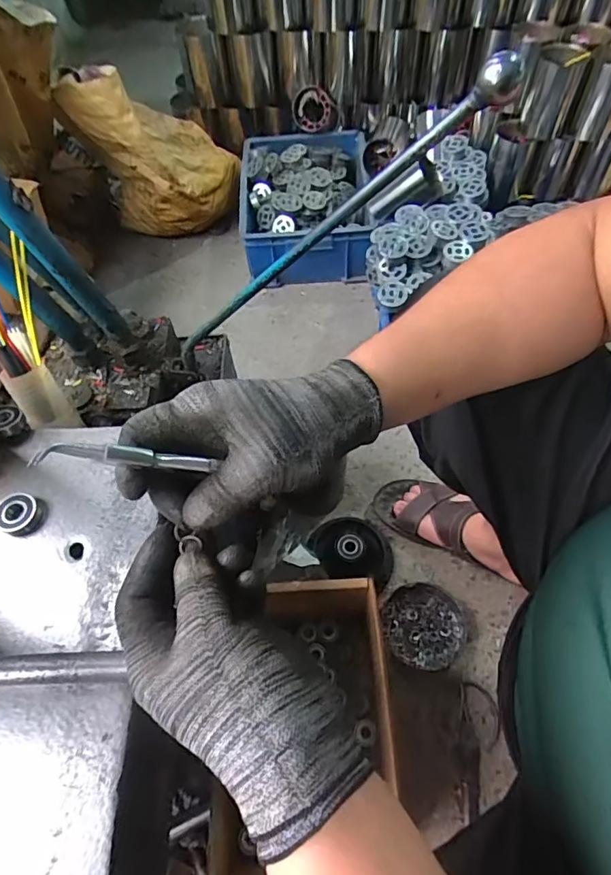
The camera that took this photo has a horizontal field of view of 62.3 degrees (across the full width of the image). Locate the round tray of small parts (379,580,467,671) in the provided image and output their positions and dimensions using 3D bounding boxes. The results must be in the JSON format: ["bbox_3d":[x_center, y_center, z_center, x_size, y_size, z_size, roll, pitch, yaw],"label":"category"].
[{"bbox_3d":[0.183,0.291,0.779,0.125,0.024,0.121,8,59,8],"label":"round tray of small parts"}]

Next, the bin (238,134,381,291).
[{"bbox_3d":[0.001,-0.570,1.247,0.299,0.178,0.430,-1,58,2],"label":"bin"}]

